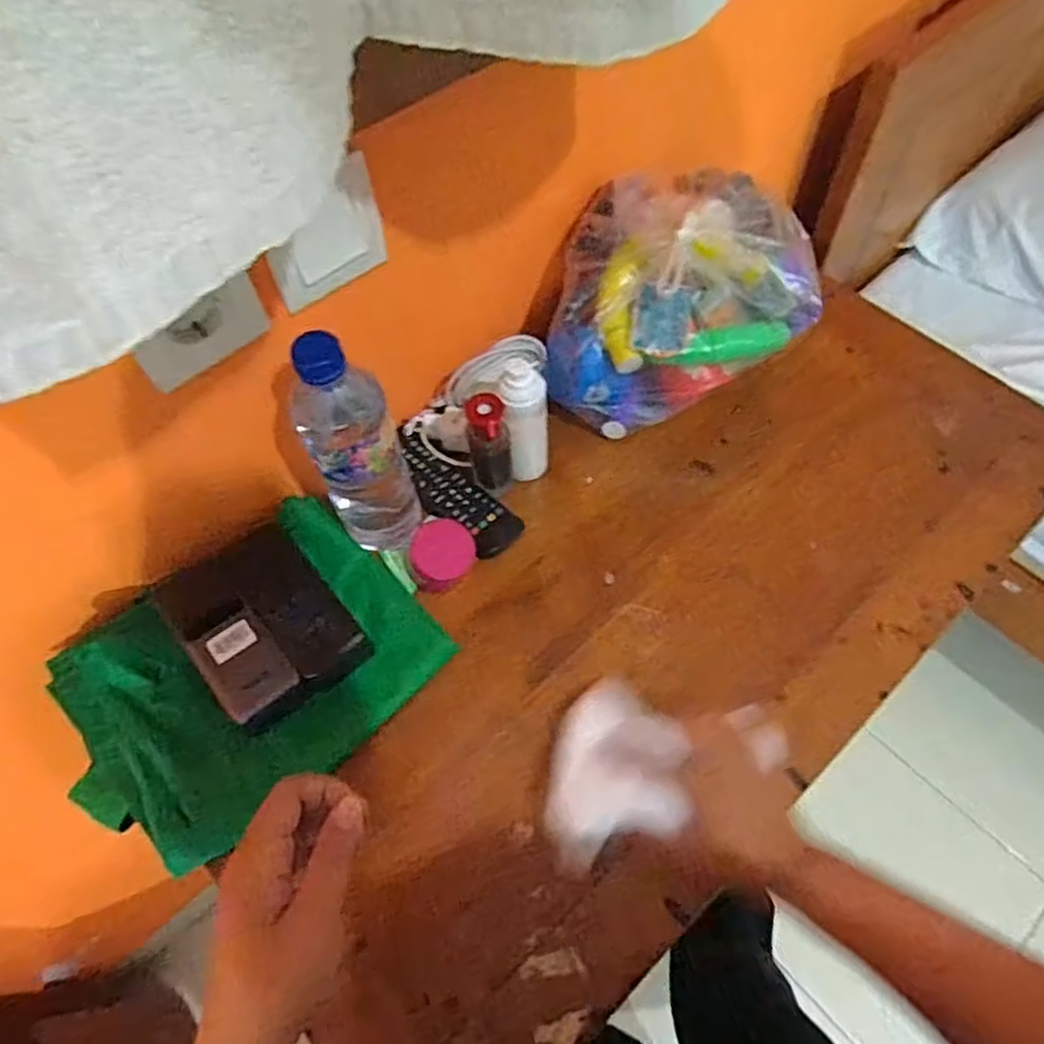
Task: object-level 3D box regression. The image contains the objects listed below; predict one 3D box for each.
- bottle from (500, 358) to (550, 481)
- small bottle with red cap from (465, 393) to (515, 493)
[{"bbox_3d":[0.004,-0.079,0.589,0.038,0.128,0.037,-2,61,1],"label":"bottle"},{"bbox_3d":[-0.026,-0.067,0.579,0.035,0.090,0.025,-11,62,-4],"label":"small bottle with red cap"}]

